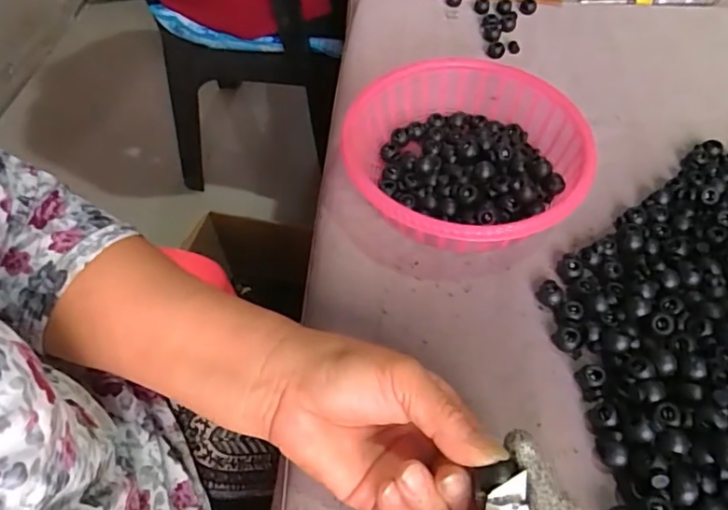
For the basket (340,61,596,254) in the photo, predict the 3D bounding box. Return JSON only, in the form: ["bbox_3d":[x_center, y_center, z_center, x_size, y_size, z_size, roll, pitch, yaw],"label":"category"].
[{"bbox_3d":[0.073,-0.067,0.402,0.170,0.054,0.170,0,54,0],"label":"basket"}]

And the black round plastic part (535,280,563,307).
[{"bbox_3d":[0.122,0.025,0.361,0.015,0.013,0.017,28,59,19],"label":"black round plastic part"}]

